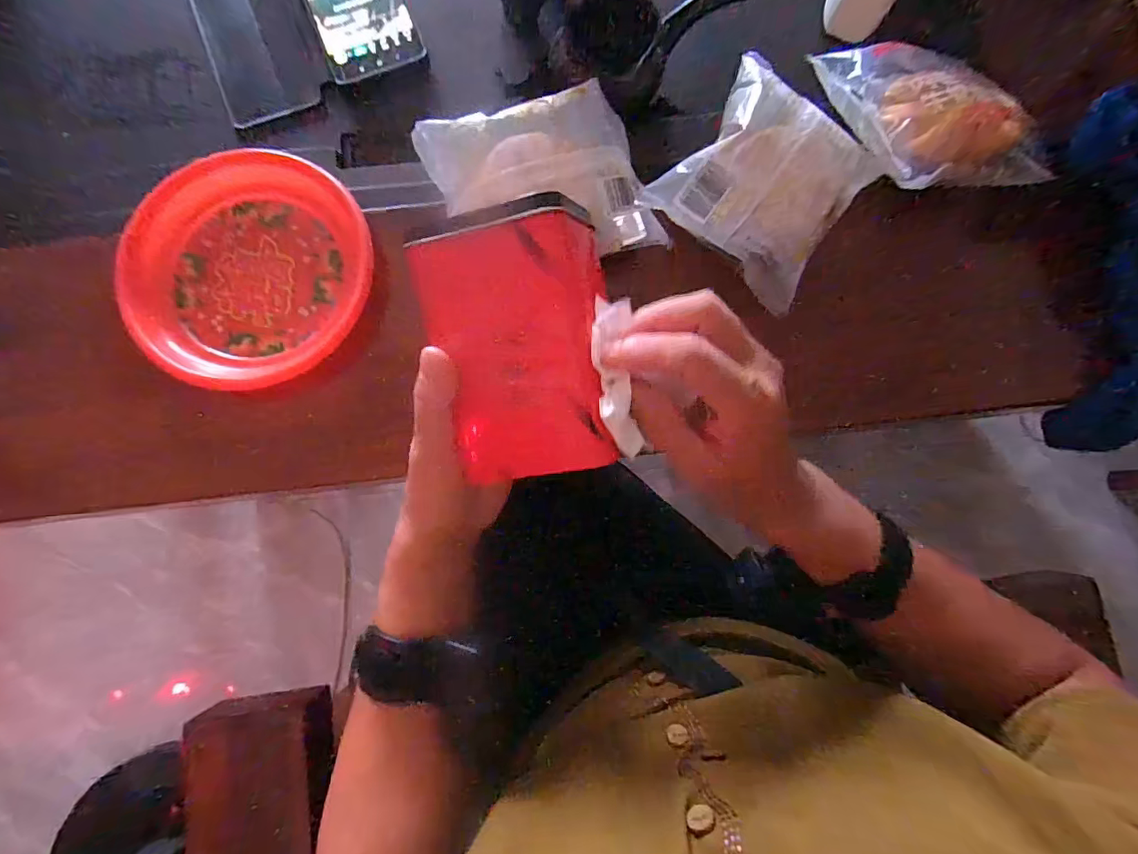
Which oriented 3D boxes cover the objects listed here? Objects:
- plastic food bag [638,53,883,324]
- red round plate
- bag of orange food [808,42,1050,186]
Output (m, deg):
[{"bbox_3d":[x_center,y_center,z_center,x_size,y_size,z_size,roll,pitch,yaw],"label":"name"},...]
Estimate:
[{"bbox_3d":[0.134,-0.166,0.331,0.120,0.032,0.124,36,83,5],"label":"plastic food bag"},{"bbox_3d":[-0.226,-0.114,0.351,0.163,0.022,0.169,0,82,-2],"label":"red round plate"},{"bbox_3d":[0.250,-0.202,0.340,0.172,0.048,0.070,24,82,3],"label":"bag of orange food"}]

